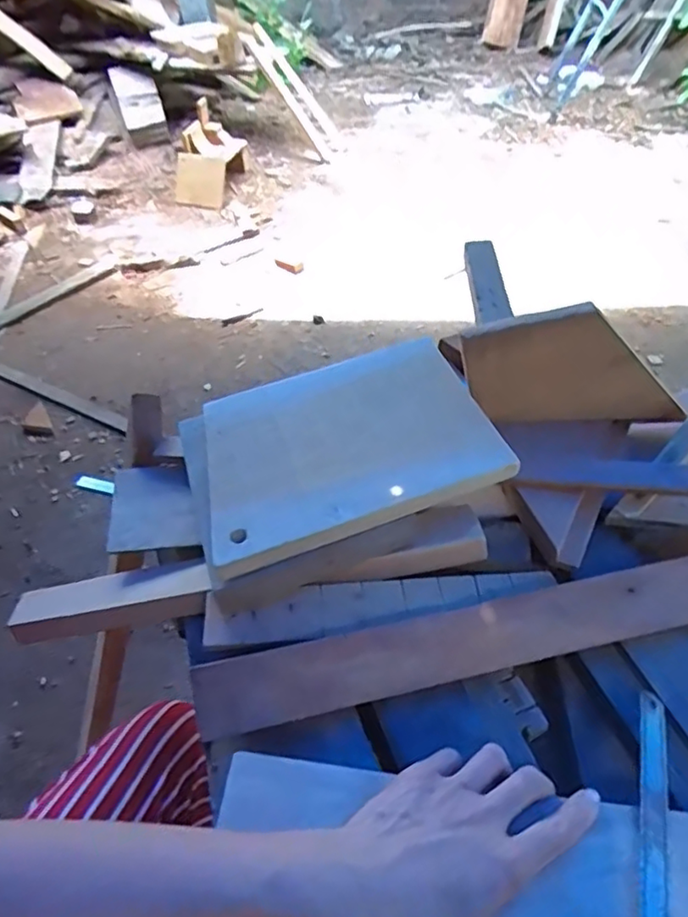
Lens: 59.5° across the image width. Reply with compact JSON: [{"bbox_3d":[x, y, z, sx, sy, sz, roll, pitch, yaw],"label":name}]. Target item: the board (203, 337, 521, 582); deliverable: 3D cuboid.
[{"bbox_3d":[-0.004,-0.016,0.511,0.237,0.020,0.173,-19,55,-7],"label":"board"}]

